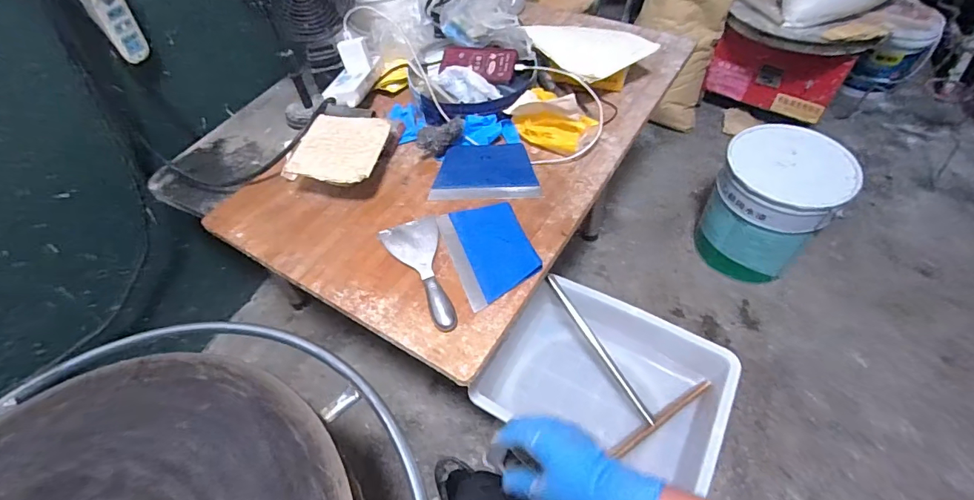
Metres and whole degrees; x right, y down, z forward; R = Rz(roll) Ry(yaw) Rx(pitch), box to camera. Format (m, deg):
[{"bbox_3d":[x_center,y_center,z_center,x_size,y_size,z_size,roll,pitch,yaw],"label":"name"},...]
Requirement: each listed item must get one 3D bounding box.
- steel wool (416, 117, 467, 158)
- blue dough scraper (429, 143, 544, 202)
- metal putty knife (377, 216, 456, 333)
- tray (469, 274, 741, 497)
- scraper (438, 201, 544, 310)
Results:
[{"bbox_3d":[-0.085,-0.207,0.847,0.090,0.057,0.059,-1,53,3],"label":"steel wool"},{"bbox_3d":[-0.003,-0.145,0.828,0.185,0.013,0.132,-1,53,3],"label":"blue dough scraper"},{"bbox_3d":[-0.093,0.030,0.700,0.088,0.019,0.216,-20,54,-11],"label":"metal putty knife"},{"bbox_3d":[0.191,0.201,0.768,0.367,0.100,0.236,20,57,18],"label":"tray"},{"bbox_3d":[0.005,-0.004,0.724,0.123,0.010,0.181,-18,54,-10],"label":"scraper"}]

